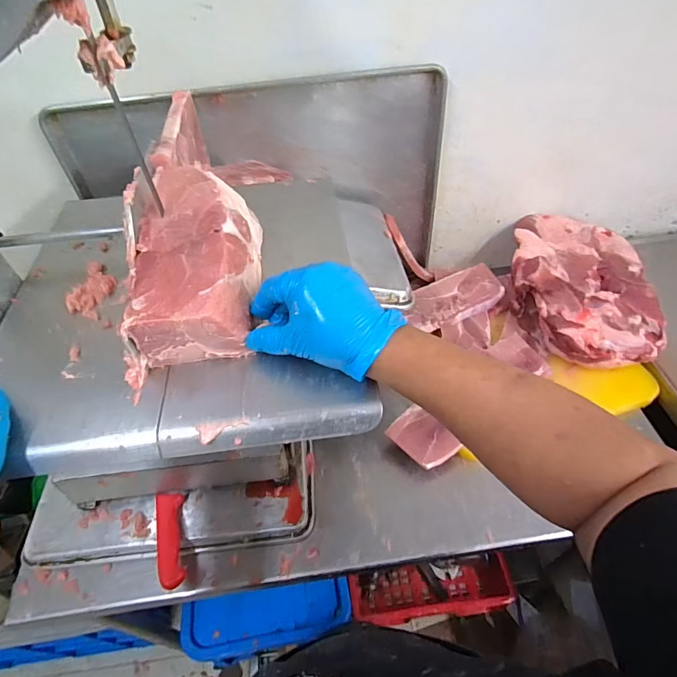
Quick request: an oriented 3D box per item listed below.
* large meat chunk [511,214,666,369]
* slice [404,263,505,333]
[{"bbox_3d":[0.472,-0.101,0.856,0.248,0.093,0.337,4,49,7],"label":"large meat chunk"},{"bbox_3d":[0.231,-0.083,0.864,0.205,0.016,0.097,-25,70,-14],"label":"slice"}]

